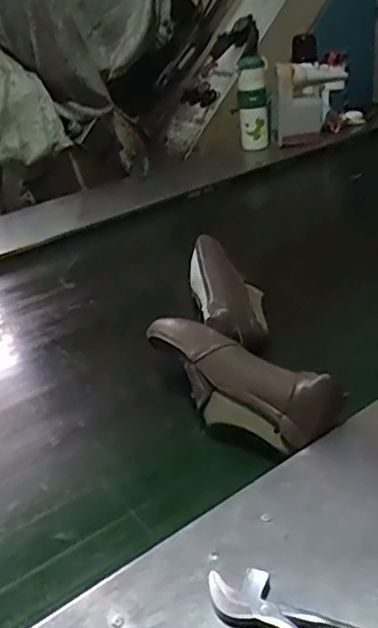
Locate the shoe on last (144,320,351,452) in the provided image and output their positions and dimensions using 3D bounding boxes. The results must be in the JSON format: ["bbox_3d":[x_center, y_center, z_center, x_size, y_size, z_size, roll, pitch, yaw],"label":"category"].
[{"bbox_3d":[0.043,0.077,0.711,0.260,0.067,0.089,16,36,37],"label":"shoe on last"}]

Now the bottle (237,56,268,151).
[{"bbox_3d":[0.157,-0.503,1.505,0.070,0.216,0.053,-4,28,7],"label":"bottle"}]

